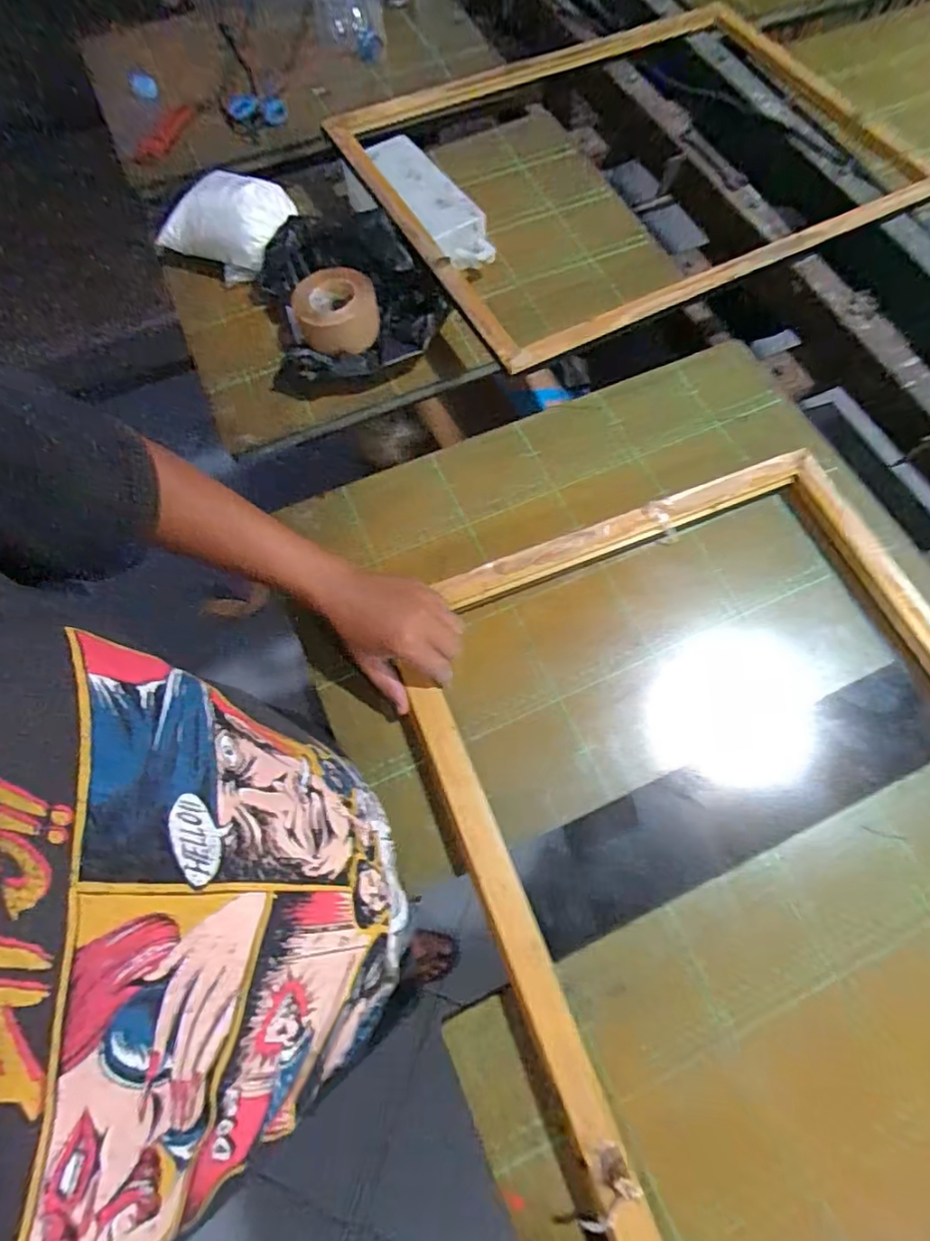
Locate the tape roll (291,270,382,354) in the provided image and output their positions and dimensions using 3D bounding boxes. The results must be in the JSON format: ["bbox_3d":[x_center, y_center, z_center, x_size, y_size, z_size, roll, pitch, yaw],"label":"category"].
[{"bbox_3d":[-0.149,-0.358,0.673,0.092,0.045,0.091,0,69,0],"label":"tape roll"}]

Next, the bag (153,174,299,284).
[{"bbox_3d":[-0.289,-0.485,0.709,0.136,0.056,0.128,38,74,14],"label":"bag"}]

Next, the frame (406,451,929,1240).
[{"bbox_3d":[0.250,0.188,0.471,0.489,0.035,0.642,-22,71,-8],"label":"frame"}]

